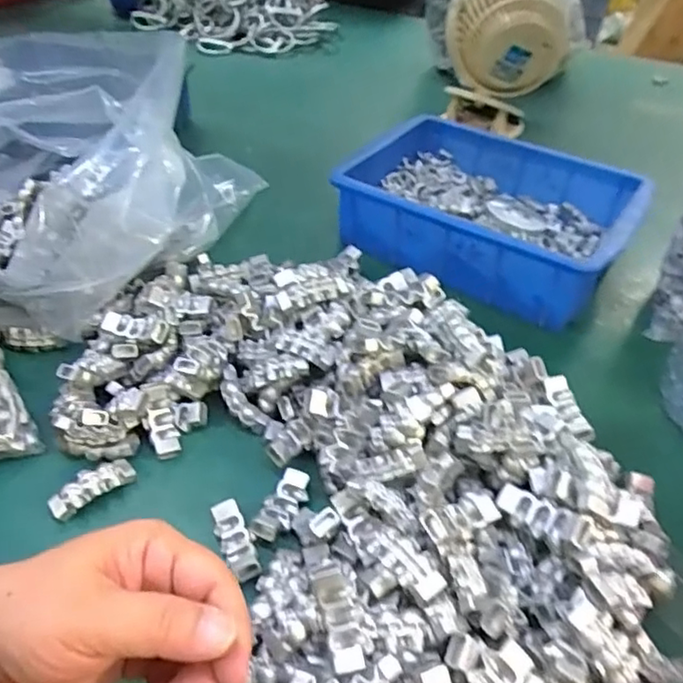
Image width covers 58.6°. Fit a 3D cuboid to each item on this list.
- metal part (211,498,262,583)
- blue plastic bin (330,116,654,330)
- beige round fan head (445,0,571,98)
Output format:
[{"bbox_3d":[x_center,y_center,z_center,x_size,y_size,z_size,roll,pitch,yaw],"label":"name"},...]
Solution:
[{"bbox_3d":[-0.059,0.110,0.337,0.016,0.007,0.047,-18,46,-22],"label":"metal part"},{"bbox_3d":[0.133,-0.120,0.557,0.237,0.065,0.176,25,47,23],"label":"blue plastic bin"},{"bbox_3d":[0.195,-0.367,0.716,0.136,0.124,0.092,11,43,8],"label":"beige round fan head"}]

